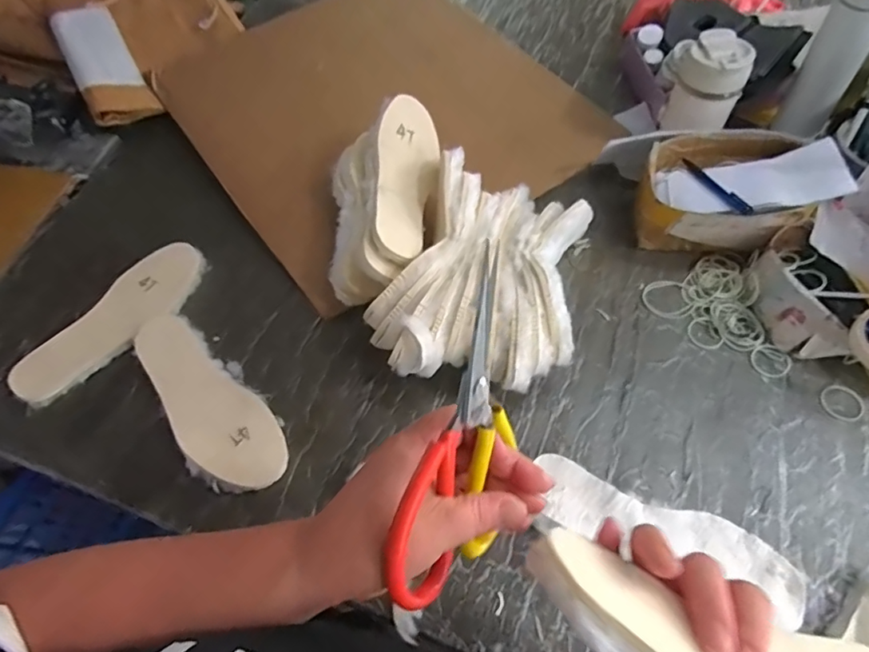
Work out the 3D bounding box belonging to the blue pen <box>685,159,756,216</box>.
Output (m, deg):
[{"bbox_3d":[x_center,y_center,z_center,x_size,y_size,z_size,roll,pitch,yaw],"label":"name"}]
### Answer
[{"bbox_3d":[0.351,-0.177,0.653,0.013,0.009,0.134,-15,46,-5],"label":"blue pen"}]

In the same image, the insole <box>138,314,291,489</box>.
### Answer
[{"bbox_3d":[-0.266,0.081,0.607,0.091,0.017,0.264,-36,64,-16],"label":"insole"}]

